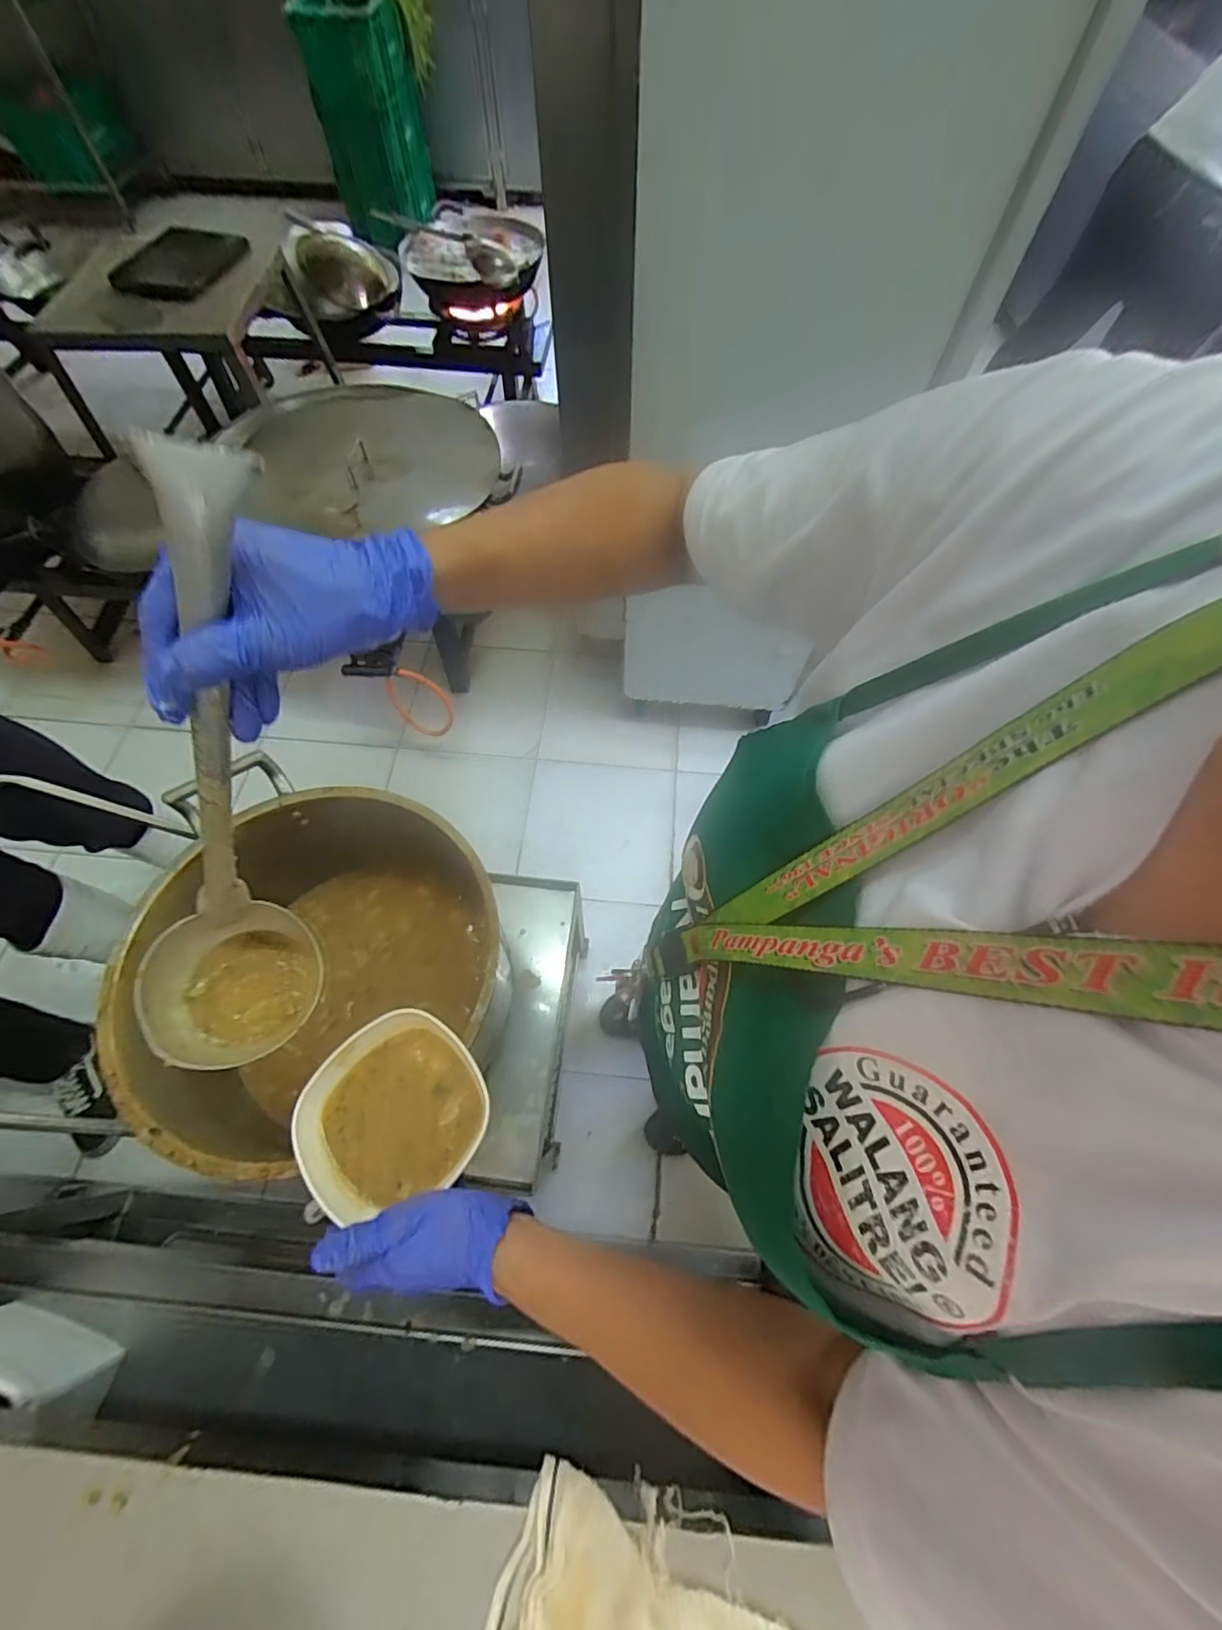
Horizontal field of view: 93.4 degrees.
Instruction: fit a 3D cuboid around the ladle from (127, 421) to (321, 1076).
[{"bbox_3d":[-0.238,0.016,0.332,0.108,0.415,0.107,-25,63,-39],"label":"ladle"}]

